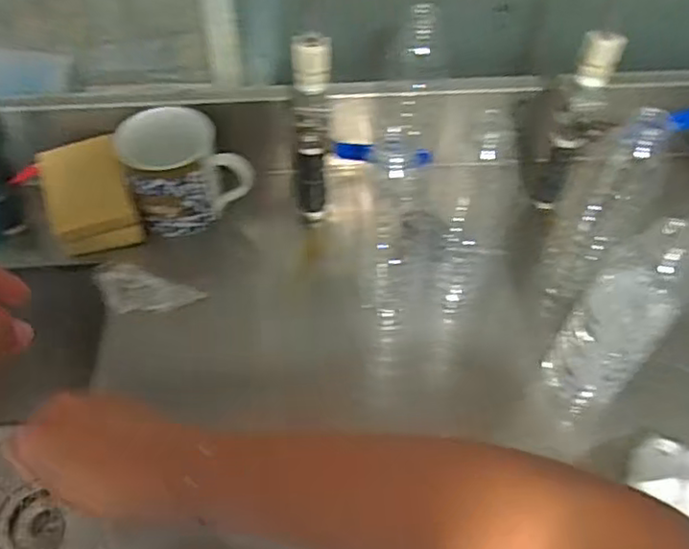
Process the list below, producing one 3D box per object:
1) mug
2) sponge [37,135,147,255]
[{"bbox_3d":[-0.155,-0.104,0.635,0.113,0.104,0.076,-10,53,-9],"label":"mug"},{"bbox_3d":[-0.243,-0.074,0.620,0.074,0.106,0.033,-18,22,-20],"label":"sponge"}]

